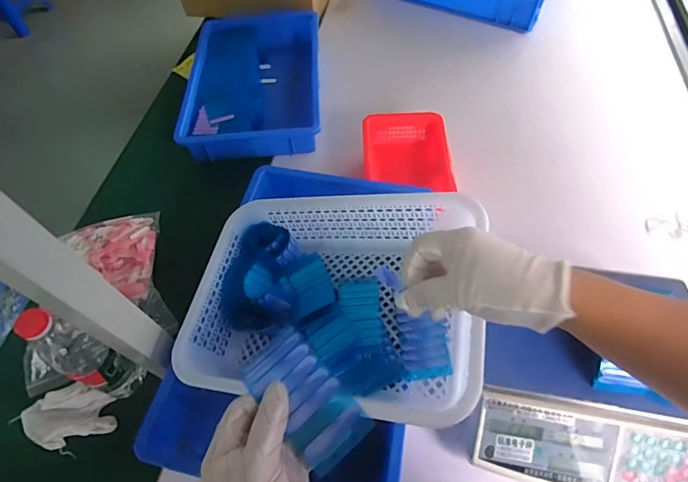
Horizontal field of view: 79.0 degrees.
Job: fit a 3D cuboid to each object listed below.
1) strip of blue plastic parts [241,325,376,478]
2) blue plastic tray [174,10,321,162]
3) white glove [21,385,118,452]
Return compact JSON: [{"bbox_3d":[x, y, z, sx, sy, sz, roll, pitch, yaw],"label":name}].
[{"bbox_3d":[-0.028,0.119,0.315,0.055,0.013,0.099,-36,84,-18],"label":"strip of blue plastic parts"},{"bbox_3d":[-0.203,-0.374,0.988,0.296,0.090,0.462,-4,58,1],"label":"blue plastic tray"},{"bbox_3d":[-0.404,0.256,0.600,0.132,0.040,0.077,-14,58,-5],"label":"white glove"}]

